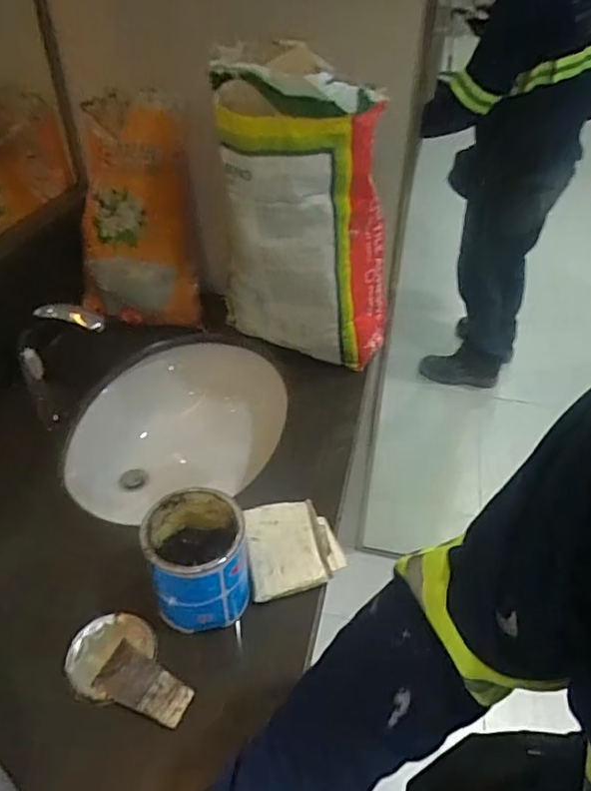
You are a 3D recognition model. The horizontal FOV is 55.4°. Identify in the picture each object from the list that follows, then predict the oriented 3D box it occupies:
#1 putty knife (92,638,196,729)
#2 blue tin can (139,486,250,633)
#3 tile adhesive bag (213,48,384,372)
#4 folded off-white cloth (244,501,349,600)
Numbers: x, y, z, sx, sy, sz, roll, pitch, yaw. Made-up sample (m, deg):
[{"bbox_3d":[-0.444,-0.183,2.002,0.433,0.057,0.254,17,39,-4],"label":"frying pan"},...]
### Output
[{"bbox_3d":[-0.156,0.298,0.583,0.100,0.007,0.049,20,45,21],"label":"putty knife"},{"bbox_3d":[-0.106,0.181,0.625,0.101,0.122,0.107,0,41,0],"label":"blue tin can"},{"bbox_3d":[0.017,-0.241,0.838,0.258,0.436,0.185,4,41,4],"label":"tile adhesive bag"},{"bbox_3d":[-0.006,0.183,0.709,0.114,0.022,0.133,-9,42,-10],"label":"folded off-white cloth"}]

